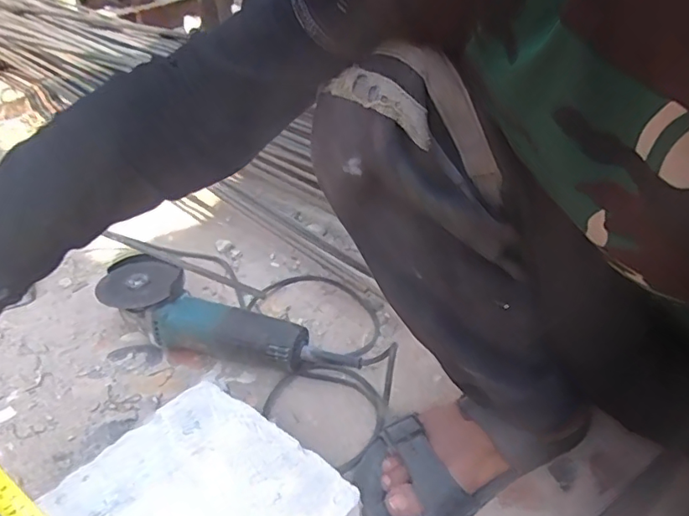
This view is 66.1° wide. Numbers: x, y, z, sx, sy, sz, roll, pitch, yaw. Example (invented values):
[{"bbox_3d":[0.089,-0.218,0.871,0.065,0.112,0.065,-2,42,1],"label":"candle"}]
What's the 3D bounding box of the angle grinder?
[{"bbox_3d":[-0.173,0.079,0.658,0.260,0.094,0.075,12,39,18],"label":"angle grinder"}]

